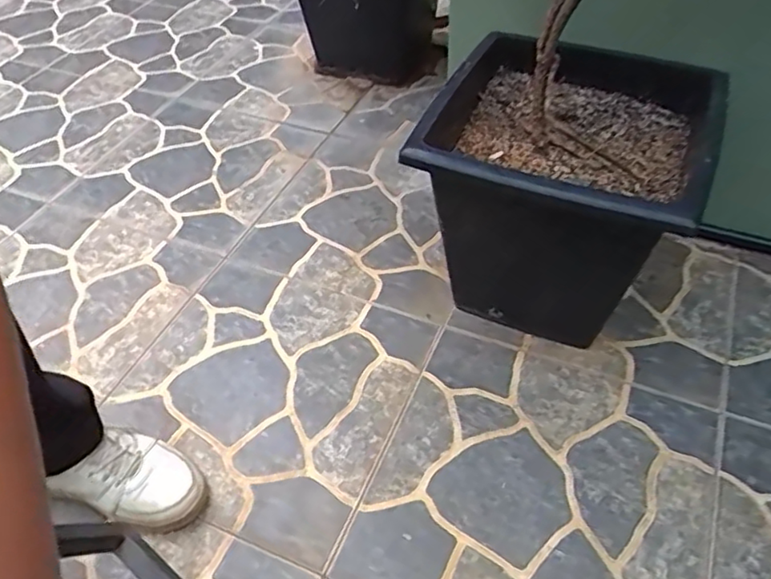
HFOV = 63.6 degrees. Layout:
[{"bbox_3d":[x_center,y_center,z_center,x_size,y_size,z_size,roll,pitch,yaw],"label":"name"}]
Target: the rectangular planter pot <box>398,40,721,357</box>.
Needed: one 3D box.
[{"bbox_3d":[0.229,-0.109,0.883,0.353,0.337,0.327,17,50,16],"label":"rectangular planter pot"}]

